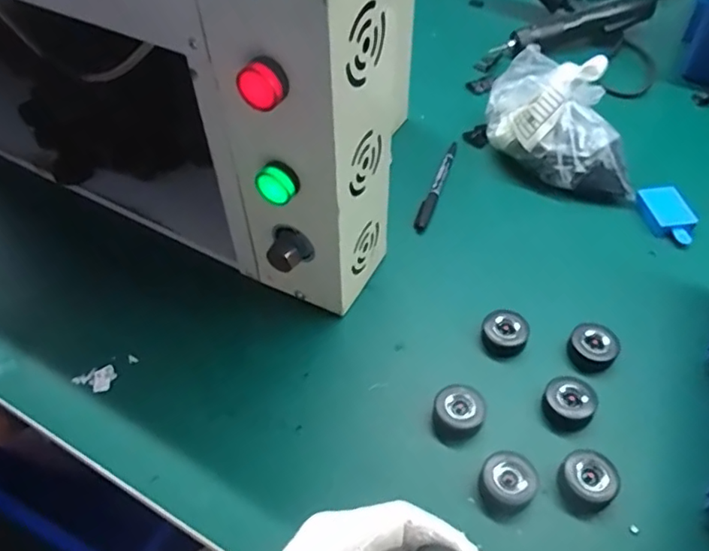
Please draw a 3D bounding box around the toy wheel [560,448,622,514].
[{"bbox_3d":[0.162,0.143,0.397,0.034,0.021,0.036,-2,51,2],"label":"toy wheel"}]

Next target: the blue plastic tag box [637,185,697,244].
[{"bbox_3d":[0.310,-0.059,0.561,0.040,0.018,0.067,-11,52,-5],"label":"blue plastic tag box"}]

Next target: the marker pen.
[{"bbox_3d":[0.087,-0.096,0.601,0.013,0.008,0.140,15,54,15],"label":"marker pen"}]

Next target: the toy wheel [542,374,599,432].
[{"bbox_3d":[0.162,0.098,0.435,0.043,0.021,0.037,-20,53,-12],"label":"toy wheel"}]

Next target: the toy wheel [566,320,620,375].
[{"bbox_3d":[0.194,0.058,0.466,0.035,0.017,0.037,-2,50,2],"label":"toy wheel"}]

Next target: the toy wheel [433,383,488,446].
[{"bbox_3d":[0.079,0.104,0.433,0.039,0.022,0.035,-21,53,-13],"label":"toy wheel"}]

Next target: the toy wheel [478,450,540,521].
[{"bbox_3d":[0.106,0.144,0.396,0.039,0.020,0.035,-27,55,-17],"label":"toy wheel"}]

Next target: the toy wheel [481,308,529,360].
[{"bbox_3d":[0.126,0.049,0.476,0.036,0.019,0.038,-2,51,2],"label":"toy wheel"}]

